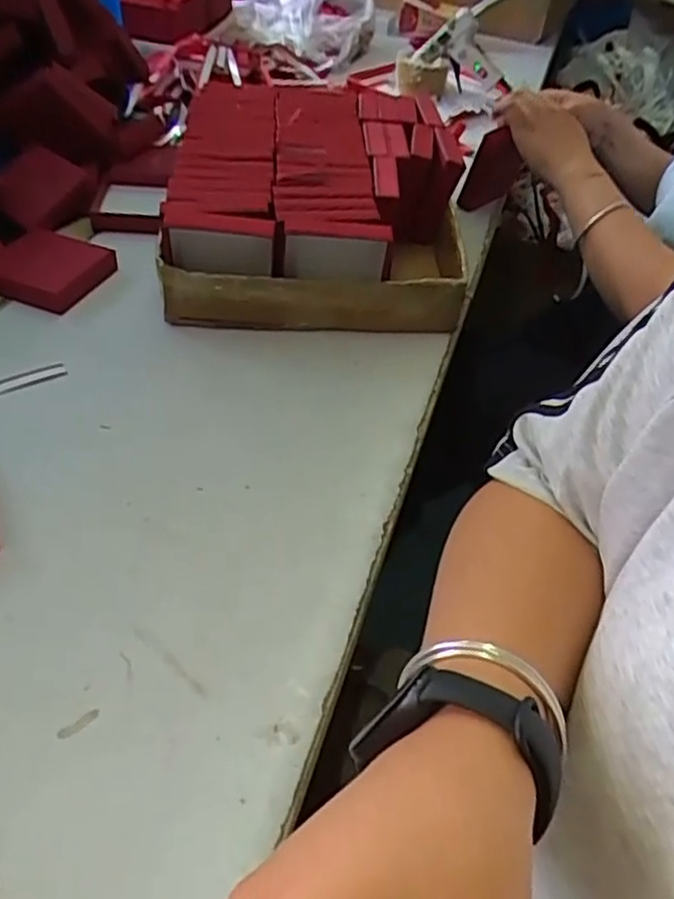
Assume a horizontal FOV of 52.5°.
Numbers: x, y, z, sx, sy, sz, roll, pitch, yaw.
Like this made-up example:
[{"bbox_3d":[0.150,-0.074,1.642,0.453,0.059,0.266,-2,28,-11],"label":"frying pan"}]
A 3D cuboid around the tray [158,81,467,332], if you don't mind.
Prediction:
[{"bbox_3d":[-0.015,-0.244,0.682,0.272,0.098,0.297,2,45,-4],"label":"tray"}]

